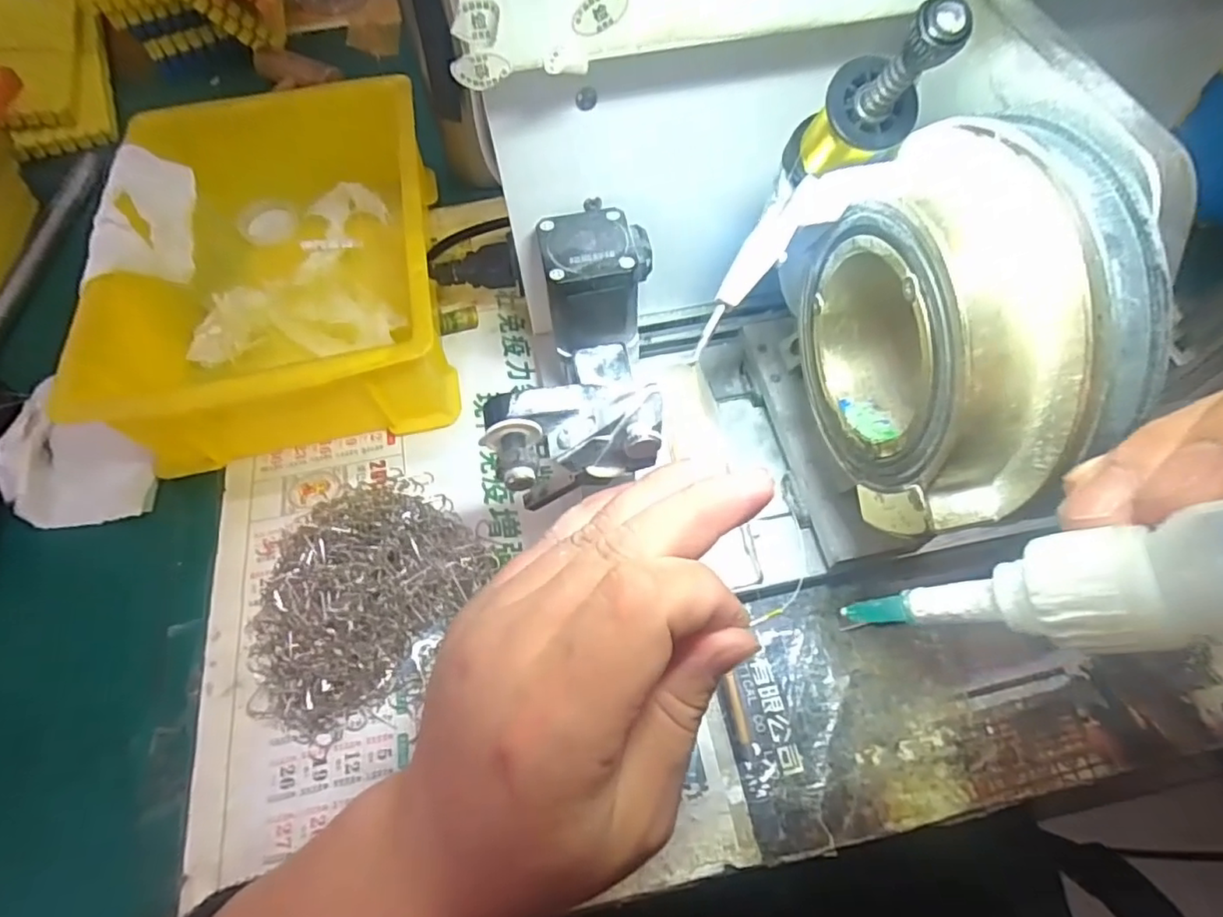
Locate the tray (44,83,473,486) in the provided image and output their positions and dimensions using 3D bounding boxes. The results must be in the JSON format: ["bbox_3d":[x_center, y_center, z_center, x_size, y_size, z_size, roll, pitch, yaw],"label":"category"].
[{"bbox_3d":[-0.195,-0.126,0.365,0.176,0.072,0.252,-11,62,-4],"label":"tray"}]

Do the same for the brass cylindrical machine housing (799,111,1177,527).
[{"bbox_3d":[0.103,-0.032,0.181,0.056,0.103,0.100,-10,62,-4],"label":"brass cylindrical machine housing"}]

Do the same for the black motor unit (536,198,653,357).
[{"bbox_3d":[-0.008,-0.086,0.290,0.050,0.046,0.056,-10,62,-4],"label":"black motor unit"}]

